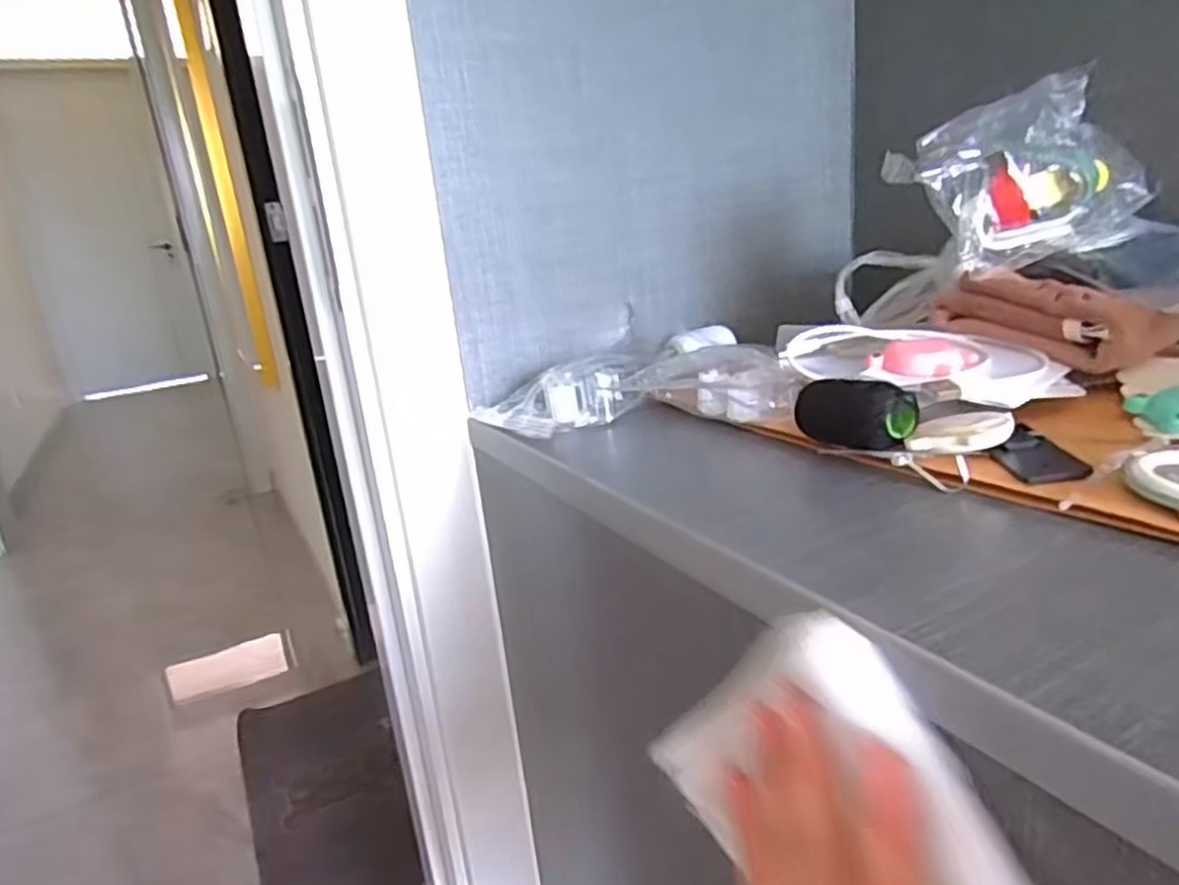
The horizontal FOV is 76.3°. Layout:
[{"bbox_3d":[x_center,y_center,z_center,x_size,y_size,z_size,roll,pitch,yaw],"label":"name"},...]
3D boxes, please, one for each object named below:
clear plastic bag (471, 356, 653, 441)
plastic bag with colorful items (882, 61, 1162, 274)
[{"bbox_3d":[-0.019,-0.033,0.478,0.088,0.030,0.090,-17,21,-30],"label":"clear plastic bag"},{"bbox_3d":[0.226,-0.141,0.393,0.134,0.080,0.049,-11,19,-16],"label":"plastic bag with colorful items"}]

